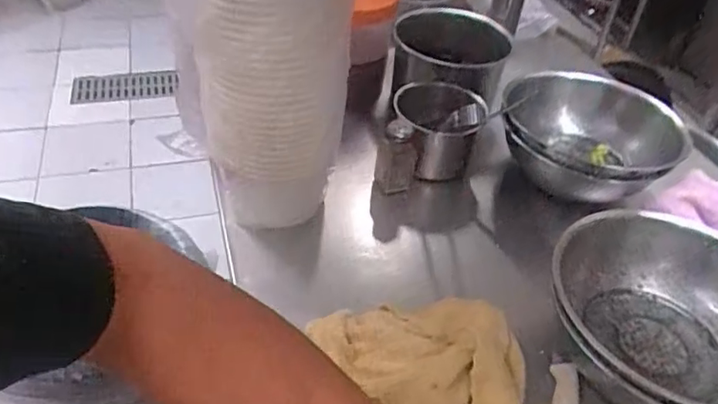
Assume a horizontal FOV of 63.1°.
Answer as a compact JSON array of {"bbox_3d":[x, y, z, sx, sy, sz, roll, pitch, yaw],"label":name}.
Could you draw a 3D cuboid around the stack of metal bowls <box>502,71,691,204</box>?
[{"bbox_3d":[0.293,-0.087,0.763,0.197,0.098,0.197,11,42,5],"label":"stack of metal bowls"}]

